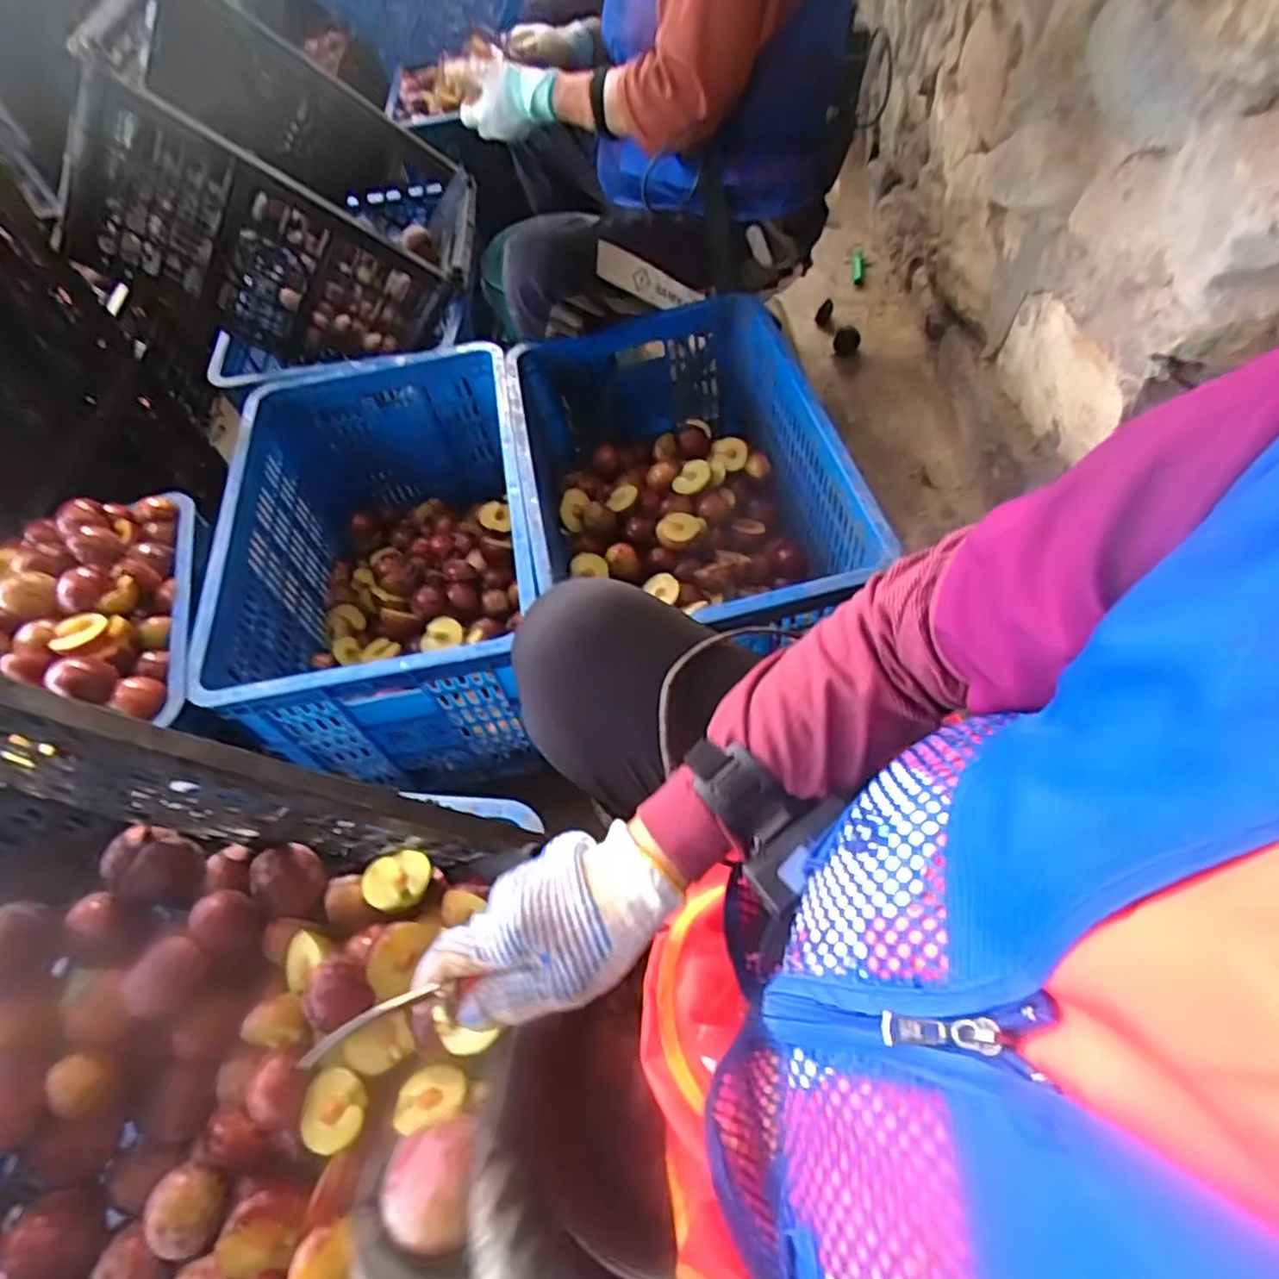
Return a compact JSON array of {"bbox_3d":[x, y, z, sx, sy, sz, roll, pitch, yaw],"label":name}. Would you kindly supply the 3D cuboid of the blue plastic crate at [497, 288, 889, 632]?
[{"bbox_3d":[0.048,-0.189,0.946,0.371,0.256,0.562,-11,57,-3],"label":"blue plastic crate"}]

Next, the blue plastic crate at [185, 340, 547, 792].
[{"bbox_3d":[-0.328,-0.109,0.965,0.364,0.290,0.550,-12,57,-4],"label":"blue plastic crate"}]

